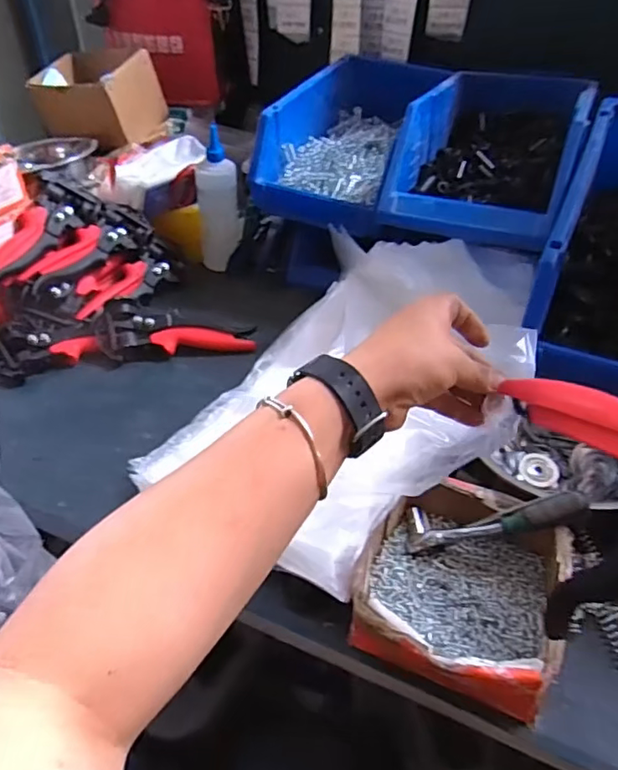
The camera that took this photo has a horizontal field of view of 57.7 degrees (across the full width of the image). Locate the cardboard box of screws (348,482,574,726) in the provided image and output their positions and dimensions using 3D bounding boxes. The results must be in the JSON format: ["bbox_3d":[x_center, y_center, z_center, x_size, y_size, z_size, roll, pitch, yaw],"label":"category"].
[{"bbox_3d":[0.124,0.161,0.457,0.150,0.067,0.166,17,43,19],"label":"cardboard box of screws"}]

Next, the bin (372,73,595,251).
[{"bbox_3d":[0.242,-0.302,0.721,0.203,0.114,0.318,18,43,20],"label":"bin"}]

